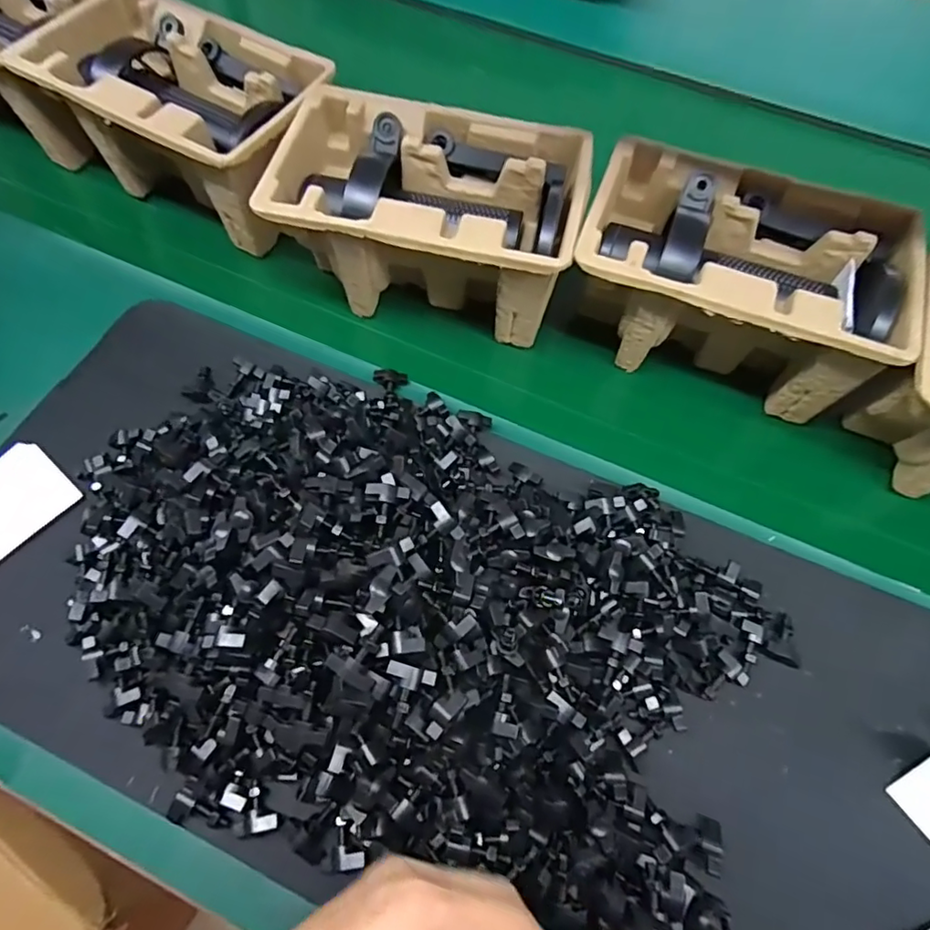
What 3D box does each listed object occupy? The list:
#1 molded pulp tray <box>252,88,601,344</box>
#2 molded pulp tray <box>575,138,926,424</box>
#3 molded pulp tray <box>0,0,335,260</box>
[{"bbox_3d":[-0.026,-0.193,0.450,0.214,0.105,0.139,9,60,5],"label":"molded pulp tray"},{"bbox_3d":[0.199,-0.135,0.431,0.218,0.103,0.134,19,61,11],"label":"molded pulp tray"},{"bbox_3d":[-0.243,-0.305,0.493,0.252,0.109,0.140,25,62,14],"label":"molded pulp tray"}]

